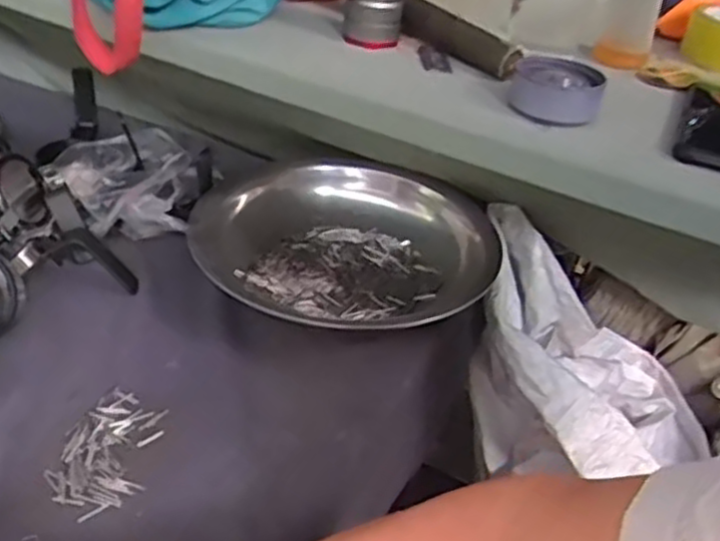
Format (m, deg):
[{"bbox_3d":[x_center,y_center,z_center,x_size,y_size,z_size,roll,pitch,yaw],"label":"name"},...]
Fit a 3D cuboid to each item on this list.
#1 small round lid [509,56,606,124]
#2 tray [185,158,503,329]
[{"bbox_3d":[0.154,-0.144,0.586,0.066,0.034,0.081,15,36,11],"label":"small round lid"},{"bbox_3d":[-0.012,-0.023,0.686,0.268,0.057,0.229,21,37,19],"label":"tray"}]

